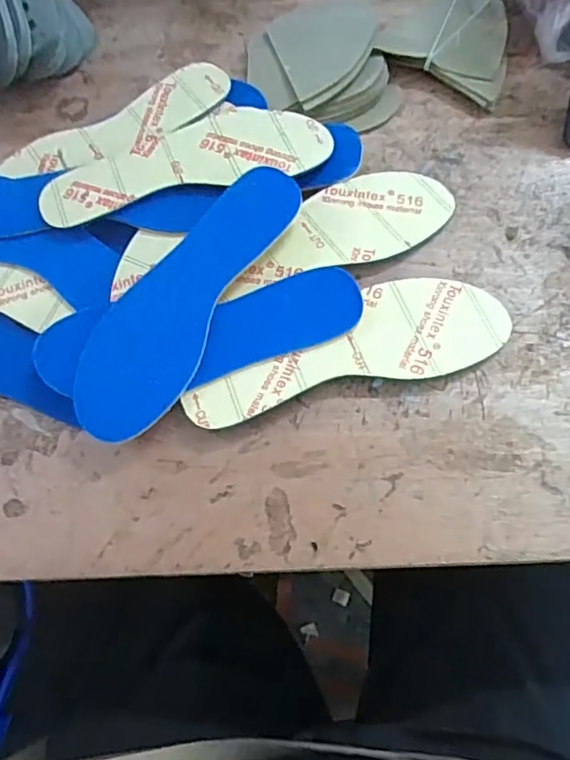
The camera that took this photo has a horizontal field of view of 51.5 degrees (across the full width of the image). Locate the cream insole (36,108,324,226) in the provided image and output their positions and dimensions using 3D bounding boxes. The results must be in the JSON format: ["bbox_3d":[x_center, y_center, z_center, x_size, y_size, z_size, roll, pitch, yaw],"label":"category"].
[{"bbox_3d":[-0.075,-0.168,0.443,0.210,0.008,0.086,-11,65,-1],"label":"cream insole"}]

